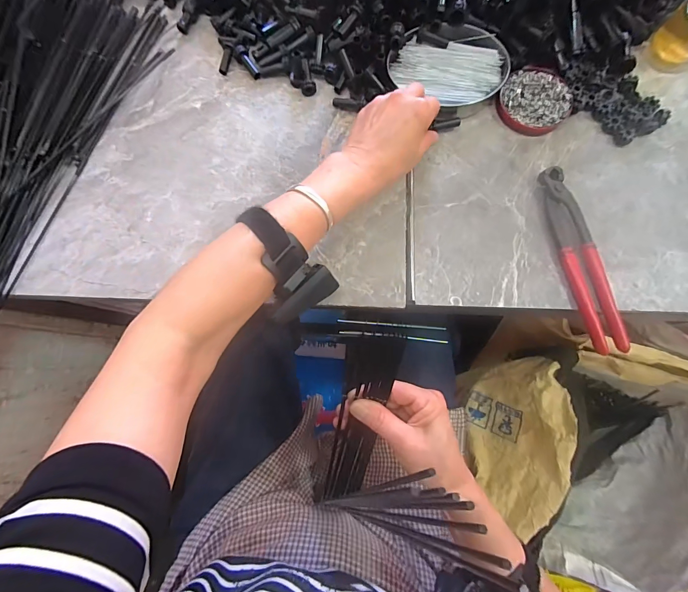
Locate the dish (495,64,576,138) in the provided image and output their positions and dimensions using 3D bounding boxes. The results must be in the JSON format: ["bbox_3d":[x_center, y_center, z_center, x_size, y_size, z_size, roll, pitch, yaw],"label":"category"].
[{"bbox_3d":[0.224,-0.229,0.401,0.085,0.013,0.079,0,79,1],"label":"dish"}]

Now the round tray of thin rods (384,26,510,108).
[{"bbox_3d":[0.125,-0.272,0.404,0.121,0.030,0.113,0,79,1],"label":"round tray of thin rods"}]

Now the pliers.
[{"bbox_3d":[0.251,-0.042,0.364,0.035,0.022,0.200,-9,79,-1],"label":"pliers"}]

